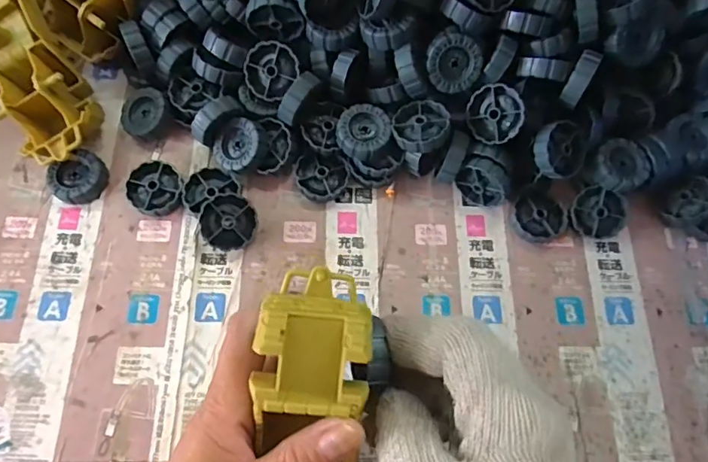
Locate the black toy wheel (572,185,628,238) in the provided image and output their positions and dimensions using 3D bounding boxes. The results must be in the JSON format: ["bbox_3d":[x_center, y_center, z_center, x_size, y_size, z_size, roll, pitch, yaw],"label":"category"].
[{"bbox_3d":[0.178,-0.014,0.369,0.037,0.015,0.035,12,93,11],"label":"black toy wheel"}]

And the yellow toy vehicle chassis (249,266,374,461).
[{"bbox_3d":[-0.022,0.104,0.238,0.050,0.036,0.165,5,92,0],"label":"yellow toy vehicle chassis"}]

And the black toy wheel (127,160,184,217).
[{"bbox_3d":[-0.141,-0.030,0.362,0.039,0.012,0.036,1,72,-2],"label":"black toy wheel"}]

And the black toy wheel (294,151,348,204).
[{"bbox_3d":[-0.024,-0.039,0.372,0.037,0.013,0.036,1,72,-2],"label":"black toy wheel"}]

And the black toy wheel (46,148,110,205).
[{"bbox_3d":[-0.196,-0.038,0.360,0.037,0.017,0.034,1,72,-2],"label":"black toy wheel"}]

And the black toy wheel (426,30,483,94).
[{"bbox_3d":[0.067,-0.116,0.348,0.037,0.015,0.038,13,112,-11],"label":"black toy wheel"}]

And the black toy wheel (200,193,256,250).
[{"bbox_3d":[-0.086,-0.007,0.350,0.037,0.013,0.037,30,88,-16],"label":"black toy wheel"}]

